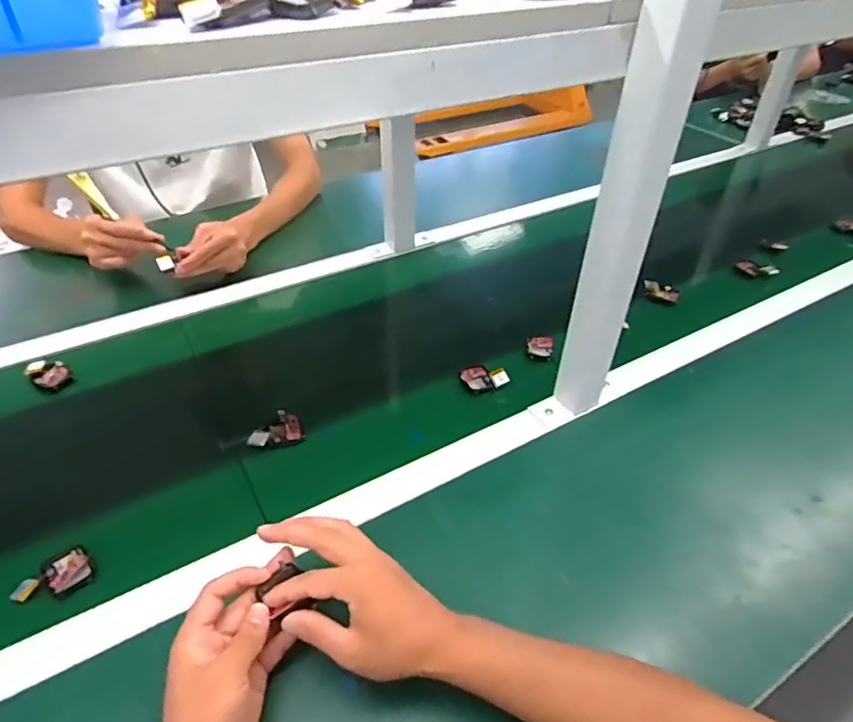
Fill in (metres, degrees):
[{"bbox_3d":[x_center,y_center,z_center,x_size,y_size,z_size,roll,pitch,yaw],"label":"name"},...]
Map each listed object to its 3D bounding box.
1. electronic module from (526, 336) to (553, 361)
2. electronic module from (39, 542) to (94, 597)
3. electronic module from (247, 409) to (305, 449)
[{"bbox_3d":[0.154,-0.018,0.756,0.035,0.011,0.048,9,41,7],"label":"electronic module"},{"bbox_3d":[-0.327,0.190,0.506,0.037,0.010,0.048,-32,51,-33],"label":"electronic module"},{"bbox_3d":[-0.172,0.080,0.629,0.058,0.021,0.038,-16,44,-20],"label":"electronic module"}]

